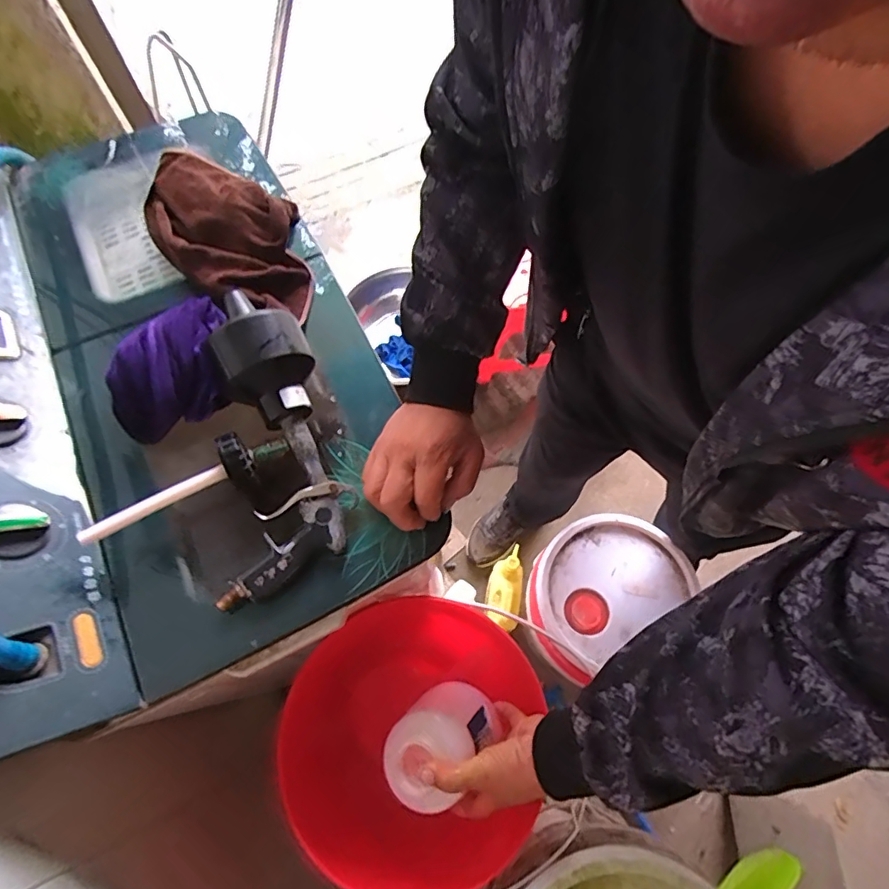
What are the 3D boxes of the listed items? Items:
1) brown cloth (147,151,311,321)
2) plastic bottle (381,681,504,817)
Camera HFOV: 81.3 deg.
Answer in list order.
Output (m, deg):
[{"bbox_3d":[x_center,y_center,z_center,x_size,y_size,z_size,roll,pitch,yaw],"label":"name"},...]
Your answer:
[{"bbox_3d":[-0.268,-0.270,0.639,0.309,0.048,0.160,37,72,14],"label":"brown cloth"},{"bbox_3d":[-0.003,0.339,0.587,0.102,0.161,0.090,10,95,21],"label":"plastic bottle"}]

